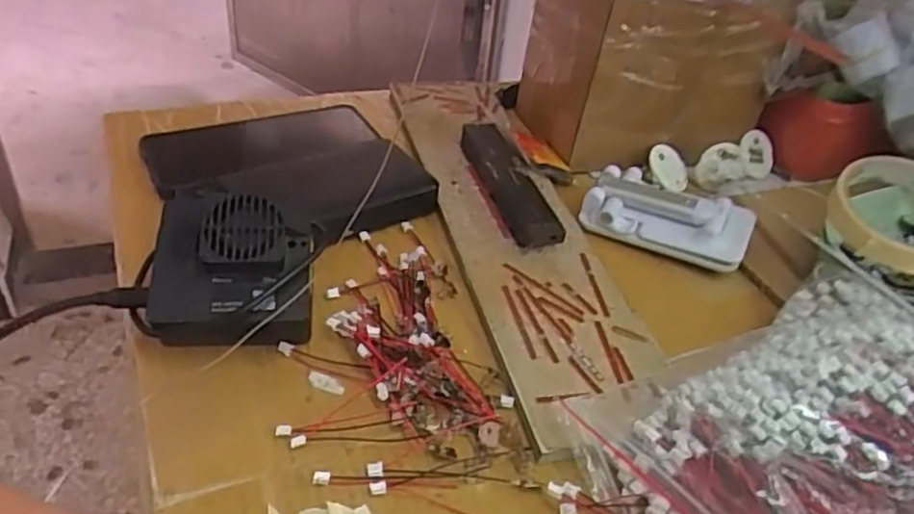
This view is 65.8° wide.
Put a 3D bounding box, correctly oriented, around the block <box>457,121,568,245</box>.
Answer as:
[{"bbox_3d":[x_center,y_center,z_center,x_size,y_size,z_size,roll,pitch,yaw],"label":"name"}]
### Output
[{"bbox_3d":[0.036,-0.051,0.495,0.031,0.023,0.141,-7,39,-15],"label":"block"}]

